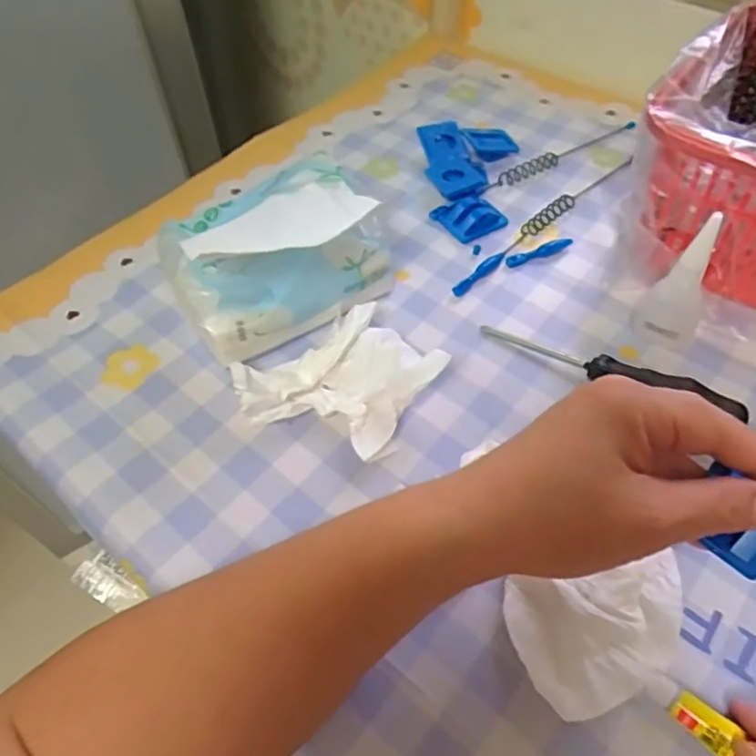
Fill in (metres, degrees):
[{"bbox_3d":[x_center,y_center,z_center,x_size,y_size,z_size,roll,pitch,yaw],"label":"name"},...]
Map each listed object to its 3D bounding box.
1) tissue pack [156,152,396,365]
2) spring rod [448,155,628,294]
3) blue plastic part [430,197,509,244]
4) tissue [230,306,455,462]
[{"bbox_3d":[-0.064,-0.079,0.398,0.140,0.085,0.080,-29,57,-18],"label":"tissue pack"},{"bbox_3d":[0.135,-0.127,0.479,0.226,0.007,0.013,-38,60,-23],"label":"spring rod"},{"bbox_3d":[0.071,-0.128,0.476,0.045,0.012,0.042,-31,58,-19],"label":"blue plastic part"},{"bbox_3d":[-0.024,0.003,0.364,0.106,0.036,0.096,-31,58,-19],"label":"tissue"}]

